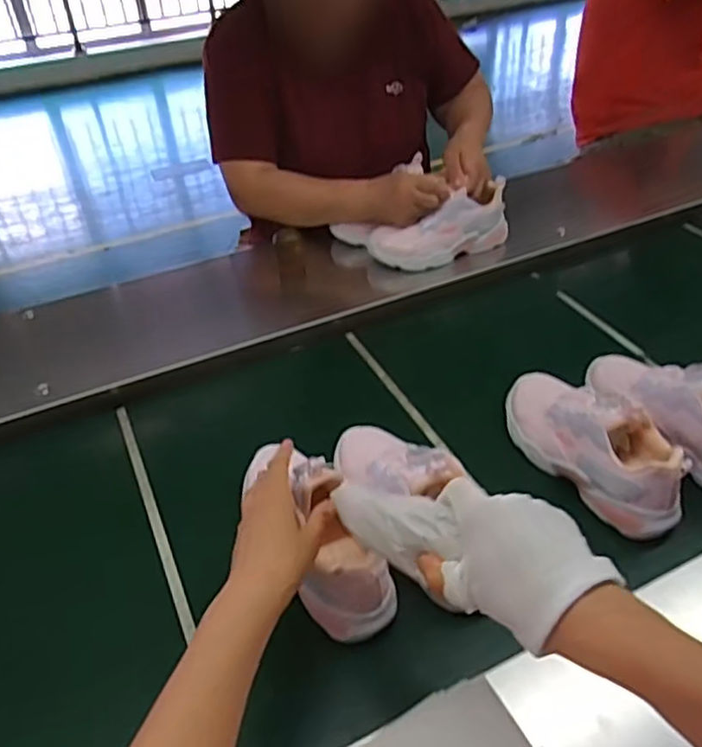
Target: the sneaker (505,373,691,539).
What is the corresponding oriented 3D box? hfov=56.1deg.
[{"bbox_3d":[0.248,0.063,0.689,0.075,0.095,0.215,-18,43,-21],"label":"sneaker"}]

